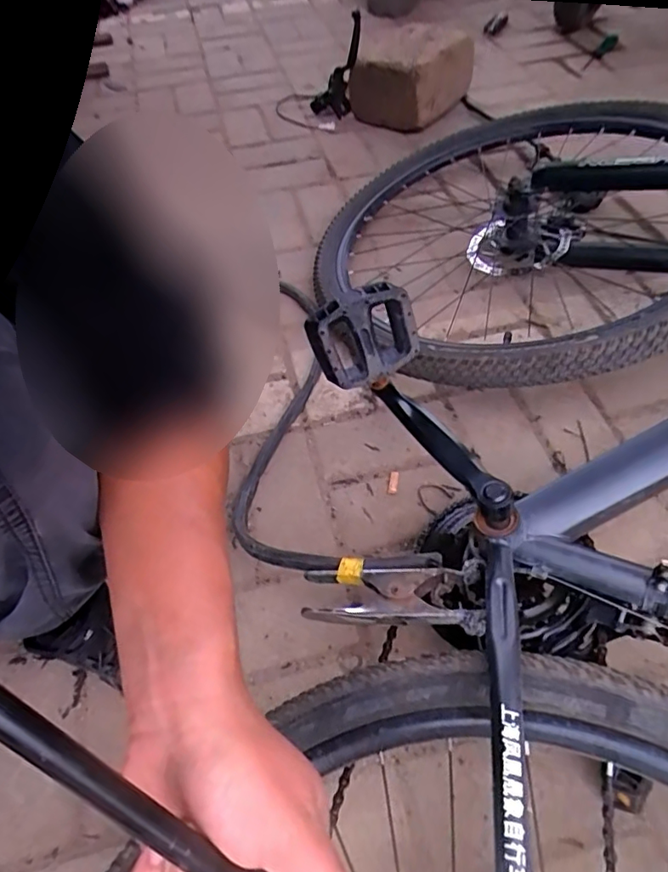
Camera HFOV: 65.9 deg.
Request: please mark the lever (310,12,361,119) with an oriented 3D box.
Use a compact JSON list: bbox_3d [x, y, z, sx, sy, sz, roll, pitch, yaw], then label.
[{"bbox_3d":[0.018,-0.709,1.000,0.078,0.201,0.063,19,56,-12],"label":"lever"}]

